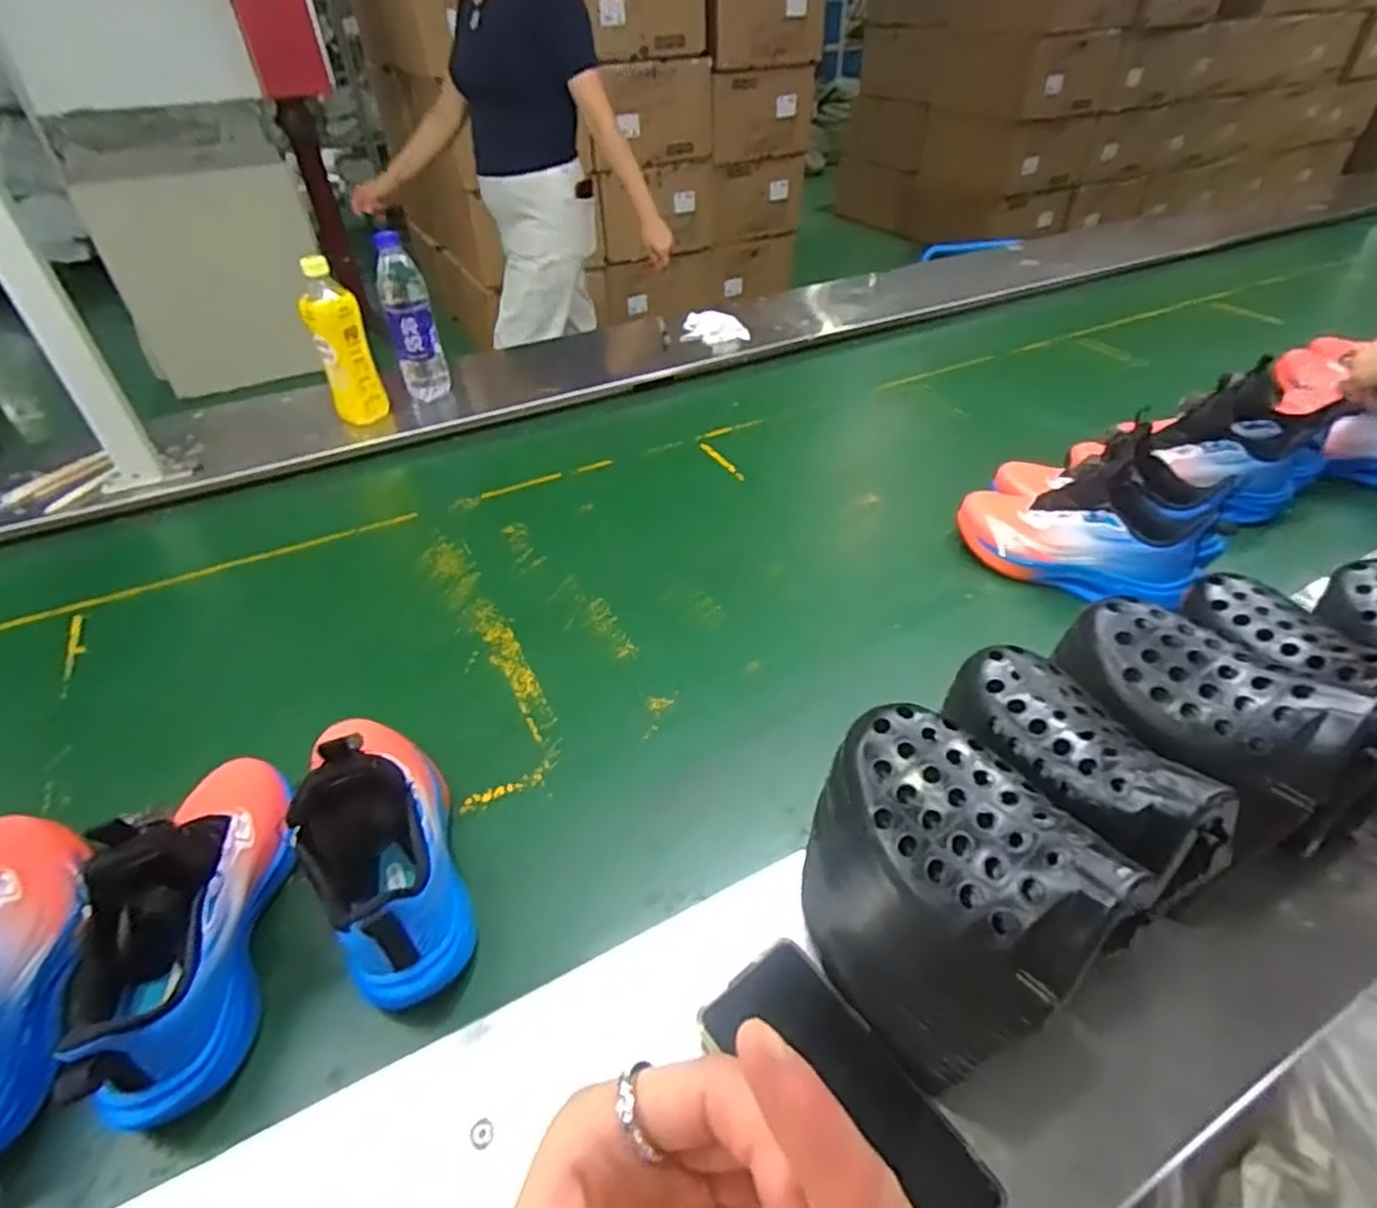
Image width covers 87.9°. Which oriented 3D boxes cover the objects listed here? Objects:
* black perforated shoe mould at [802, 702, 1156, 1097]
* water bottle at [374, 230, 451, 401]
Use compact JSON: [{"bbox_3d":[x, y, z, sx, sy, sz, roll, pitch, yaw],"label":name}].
[{"bbox_3d":[0.125,0.148,0.365,0.079,0.169,0.138,-22,46,-20],"label":"black perforated shoe mould"},{"bbox_3d":[-0.413,-0.425,1.066,0.063,0.214,0.059,-13,43,-11],"label":"water bottle"}]

